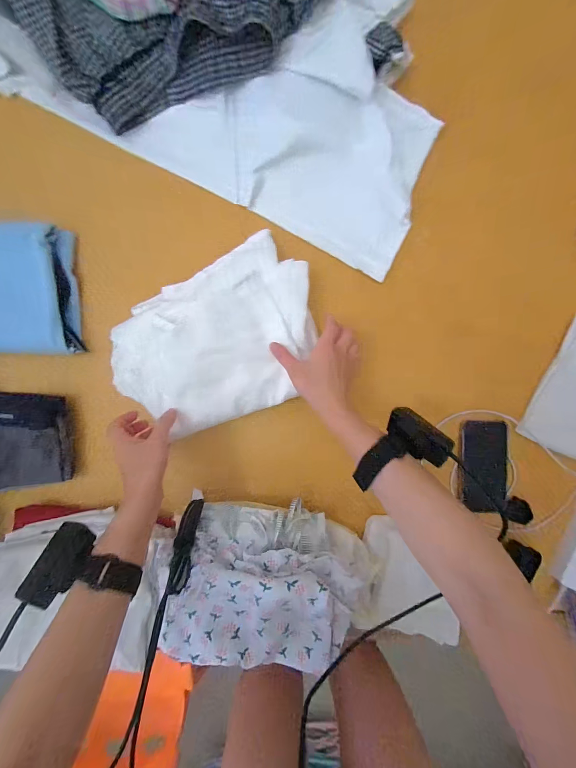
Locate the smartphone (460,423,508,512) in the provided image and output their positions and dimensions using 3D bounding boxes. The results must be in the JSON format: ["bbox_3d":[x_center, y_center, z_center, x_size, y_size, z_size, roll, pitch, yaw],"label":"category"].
[{"bbox_3d":[0.316,0.132,0.499,0.071,0.008,0.144,0,90,8],"label":"smartphone"}]

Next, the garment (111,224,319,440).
[{"bbox_3d":[-0.096,-0.055,0.433,0.295,0.059,0.220,-28,94,-1],"label":"garment"}]

